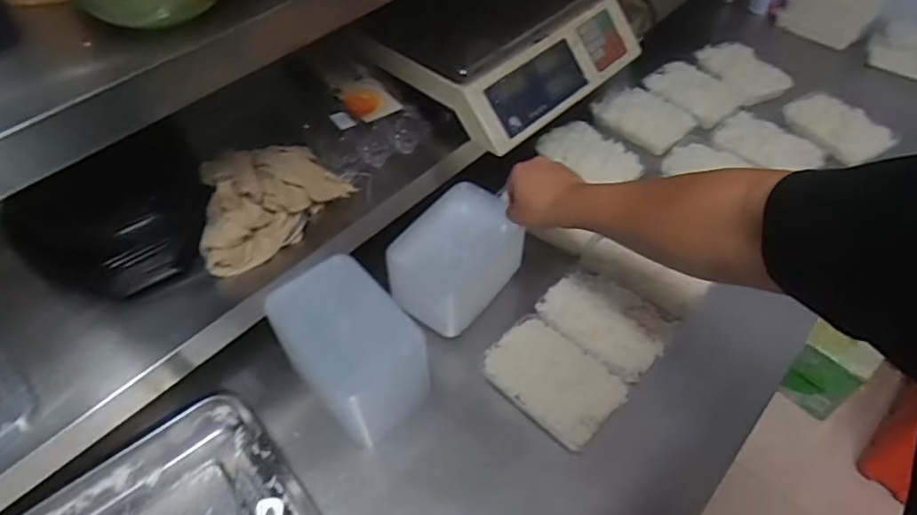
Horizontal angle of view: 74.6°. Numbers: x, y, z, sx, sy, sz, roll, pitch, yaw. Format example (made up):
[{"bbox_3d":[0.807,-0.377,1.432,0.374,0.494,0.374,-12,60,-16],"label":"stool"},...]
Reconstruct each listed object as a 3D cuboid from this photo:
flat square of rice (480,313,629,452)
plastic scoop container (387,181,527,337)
[{"bbox_3d":[0.114,0.151,0.727,0.160,0.047,0.110,36,60,26],"label":"flat square of rice"},{"bbox_3d":[0.002,0.001,0.772,0.133,0.078,0.188,29,57,21],"label":"plastic scoop container"}]

